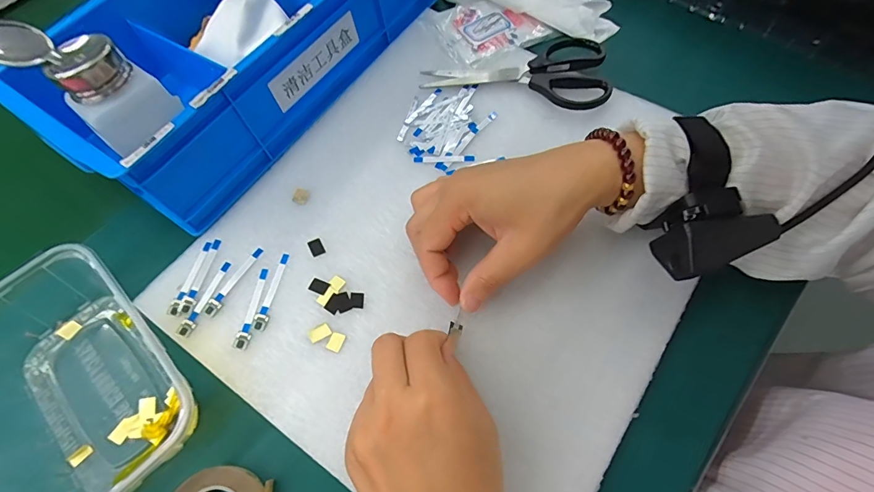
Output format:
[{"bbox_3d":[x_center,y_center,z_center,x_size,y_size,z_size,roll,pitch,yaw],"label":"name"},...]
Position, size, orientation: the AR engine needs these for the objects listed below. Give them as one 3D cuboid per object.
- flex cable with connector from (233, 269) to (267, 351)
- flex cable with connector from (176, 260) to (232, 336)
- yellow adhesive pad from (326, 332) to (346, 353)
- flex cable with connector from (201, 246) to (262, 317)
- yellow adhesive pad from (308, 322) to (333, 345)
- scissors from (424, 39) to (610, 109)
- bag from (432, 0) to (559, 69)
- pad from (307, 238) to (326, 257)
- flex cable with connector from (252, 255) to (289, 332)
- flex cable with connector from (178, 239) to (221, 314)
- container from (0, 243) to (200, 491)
[{"bbox_3d":[-0.133,0.045,0.313,0.011,0.004,0.060,10,67,6],"label":"flex cable with connector"},{"bbox_3d":[-0.170,0.038,0.317,0.010,0.004,0.060,21,68,11],"label":"flex cable with connector"},{"bbox_3d":[-0.070,0.066,0.299,0.011,0.004,0.013,20,68,10],"label":"yellow adhesive pad"},{"bbox_3d":[-0.153,0.025,0.323,0.011,0.004,0.060,26,69,12],"label":"flex cable with connector"},{"bbox_3d":[-0.083,0.061,0.304,0.015,0.004,0.010,-29,67,-9],"label":"yellow adhesive pad"},{"bbox_3d":[0.071,-0.162,0.390,0.161,0.015,0.072,10,67,6],"label":"scissors"},{"bbox_3d":[0.052,-0.215,0.423,0.106,0.013,0.074,-25,68,-9],"label":"bag"},{"bbox_3d":[-0.093,0.001,0.333,0.010,0.004,0.015,-28,68,-6],"label":"pad"},{"bbox_3d":[-0.121,0.033,0.318,0.010,0.004,0.059,13,67,7],"label":"flex cable with connector"},{"bbox_3d":[-0.178,0.022,0.325,0.009,0.004,0.060,10,67,6],"label":"flex cable with connector"},{"bbox_3d":[-0.235,0.090,0.281,0.117,0.050,0.168,-42,71,-15],"label":"container"}]

